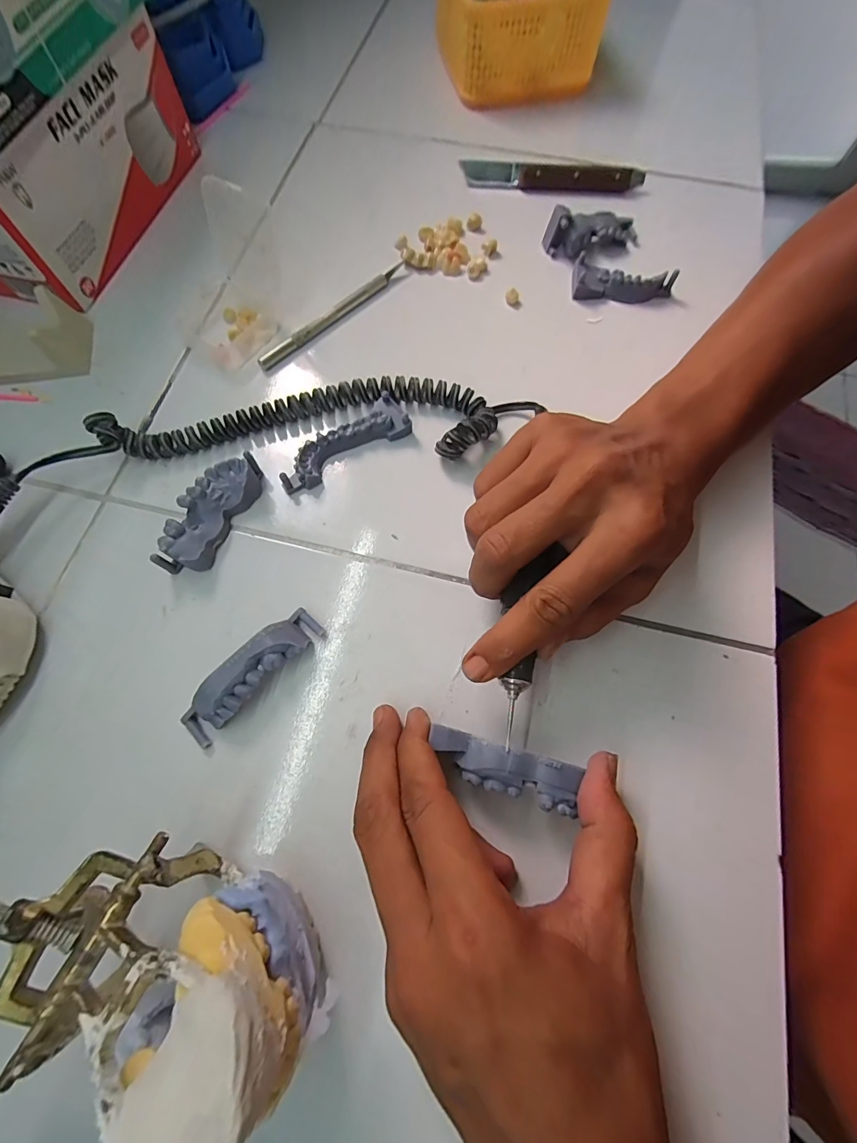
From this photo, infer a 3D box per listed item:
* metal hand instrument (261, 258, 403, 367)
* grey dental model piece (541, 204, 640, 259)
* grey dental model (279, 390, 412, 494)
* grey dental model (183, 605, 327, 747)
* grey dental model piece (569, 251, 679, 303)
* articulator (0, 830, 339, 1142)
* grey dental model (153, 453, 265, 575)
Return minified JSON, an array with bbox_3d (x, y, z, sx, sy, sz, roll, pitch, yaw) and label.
[{"bbox_3d":[-0.067,-0.187,0.316,0.011,0.010,0.136,42,75,14],"label":"metal hand instrument"},{"bbox_3d":[0.131,-0.266,0.338,0.077,0.031,0.026,-17,71,-6],"label":"grey dental model piece"},{"bbox_3d":[-0.054,-0.079,0.275,0.087,0.016,0.026,-34,73,-12],"label":"grey dental model"},{"bbox_3d":[-0.092,0.053,0.226,0.020,0.023,0.081,41,75,14],"label":"grey dental model"},{"bbox_3d":[0.146,-0.218,0.328,0.075,0.020,0.029,4,70,2],"label":"grey dental model piece"},{"bbox_3d":[-0.093,0.142,0.163,0.117,0.079,0.066,13,70,5],"label":"articulator"},{"bbox_3d":[-0.126,-0.034,0.257,0.028,0.024,0.078,19,71,7],"label":"grey dental model"}]

